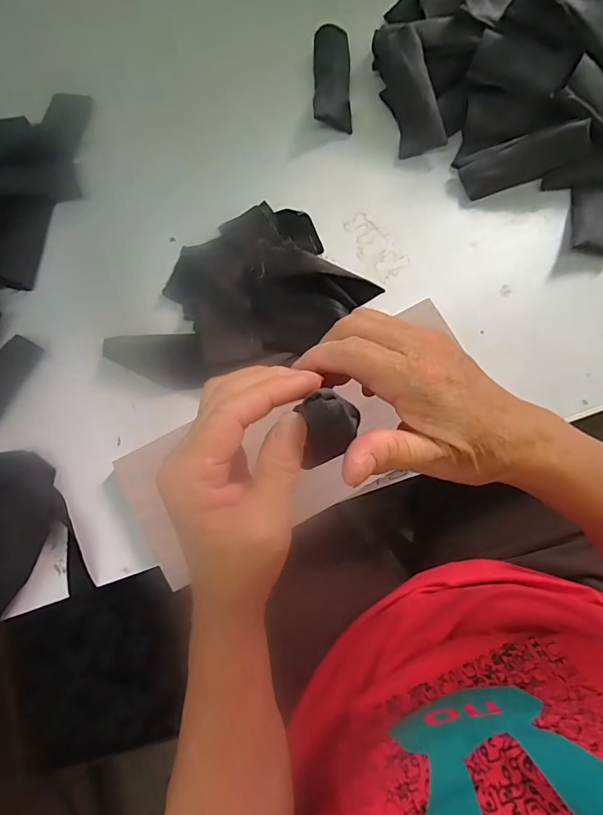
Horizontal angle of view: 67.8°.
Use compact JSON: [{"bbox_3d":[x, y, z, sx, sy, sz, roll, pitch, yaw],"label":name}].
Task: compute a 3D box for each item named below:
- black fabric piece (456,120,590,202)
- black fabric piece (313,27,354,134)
[{"bbox_3d":[0.204,-0.225,0.412,0.106,0.039,0.014,-14,42,17],"label":"black fabric piece"},{"bbox_3d":[0.031,-0.330,0.449,0.037,0.018,0.106,-1,80,1],"label":"black fabric piece"}]

